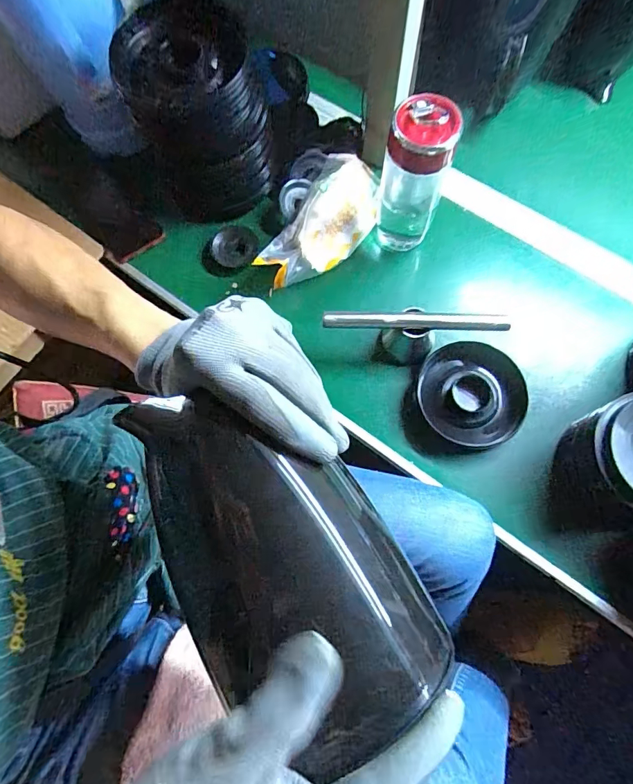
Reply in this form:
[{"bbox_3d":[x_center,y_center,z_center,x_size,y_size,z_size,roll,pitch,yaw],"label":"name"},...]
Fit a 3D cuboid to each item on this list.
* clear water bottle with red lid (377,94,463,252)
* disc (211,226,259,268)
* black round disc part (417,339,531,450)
[{"bbox_3d":[0.109,-0.238,0.508,0.068,0.172,0.064,8,74,5],"label":"clear water bottle with red lid"},{"bbox_3d":[-0.105,-0.187,0.573,0.061,0.048,0.009,2,34,8],"label":"disc"},{"bbox_3d":[0.179,0.003,0.510,0.116,0.025,0.113,-1,73,2],"label":"black round disc part"}]

